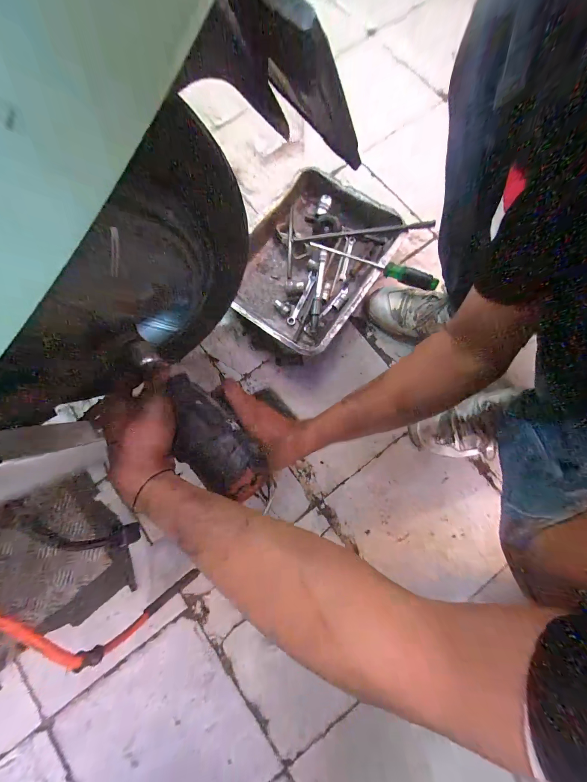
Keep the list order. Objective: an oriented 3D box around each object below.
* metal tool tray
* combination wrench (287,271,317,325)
[{"bbox_3d":[0.038,-0.282,0.610,0.284,0.065,0.394,30,81,6],"label":"metal tool tray"},{"bbox_3d":[0.020,-0.211,0.620,0.021,0.014,0.135,24,80,5],"label":"combination wrench"}]

